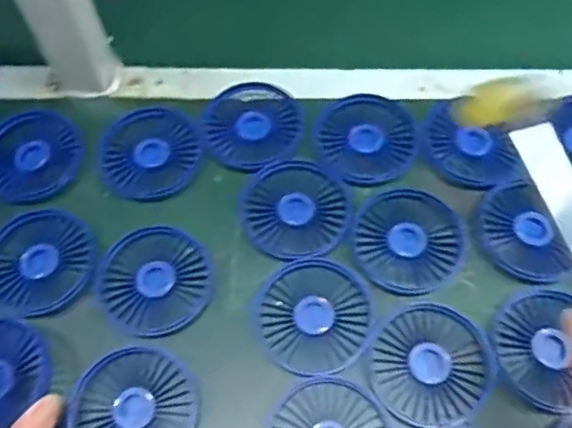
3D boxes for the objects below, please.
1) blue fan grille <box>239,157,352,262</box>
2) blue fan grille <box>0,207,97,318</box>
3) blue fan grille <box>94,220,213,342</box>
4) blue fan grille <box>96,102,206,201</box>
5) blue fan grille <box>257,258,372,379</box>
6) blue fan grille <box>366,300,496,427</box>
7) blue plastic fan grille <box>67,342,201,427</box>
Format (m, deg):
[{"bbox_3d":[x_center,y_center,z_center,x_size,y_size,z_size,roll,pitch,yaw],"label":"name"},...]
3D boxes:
[{"bbox_3d":[0.007,-0.003,0.479,0.088,0.009,0.083,-1,62,1],"label":"blue fan grille"},{"bbox_3d":[-0.197,0.038,0.466,0.085,0.009,0.086,-1,62,1],"label":"blue fan grille"},{"bbox_3d":[-0.101,0.051,0.453,0.085,0.007,0.084,-1,62,1],"label":"blue fan grille"},{"bbox_3d":[-0.116,-0.054,0.502,0.084,0.007,0.088,-1,62,1],"label":"blue fan grille"},{"bbox_3d":[0.022,0.076,0.441,0.084,0.006,0.086,-1,62,1],"label":"blue fan grille"},{"bbox_3d":[0.104,0.108,0.422,0.083,0.006,0.086,-1,62,1],"label":"blue fan grille"},{"bbox_3d":[-0.108,0.140,0.417,0.087,0.012,0.086,-1,62,1],"label":"blue plastic fan grille"}]

